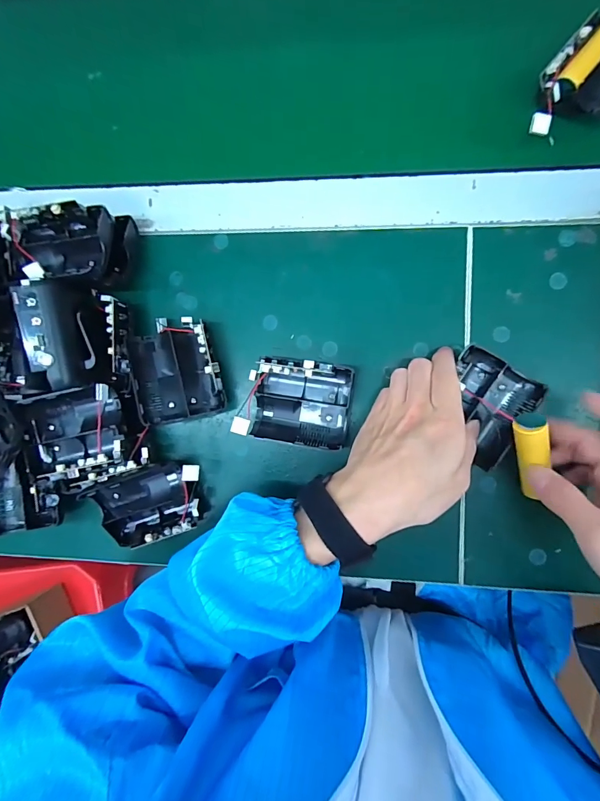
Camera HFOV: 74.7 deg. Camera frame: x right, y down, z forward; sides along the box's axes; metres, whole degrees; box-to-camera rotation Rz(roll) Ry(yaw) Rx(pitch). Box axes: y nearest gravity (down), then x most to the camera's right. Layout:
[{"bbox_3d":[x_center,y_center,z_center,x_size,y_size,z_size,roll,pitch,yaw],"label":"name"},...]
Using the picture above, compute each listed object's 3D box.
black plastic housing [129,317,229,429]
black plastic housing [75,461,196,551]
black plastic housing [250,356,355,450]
[{"bbox_3d":[-0.102,-0.026,0.328,0.063,0.043,0.082,-14,89,6],"label":"black plastic housing"},{"bbox_3d":[-0.123,0.087,0.337,0.094,0.036,0.061,-19,90,6],"label":"black plastic housing"},{"bbox_3d":[0.002,0.003,0.323,0.076,0.037,0.068,7,92,5],"label":"black plastic housing"}]

